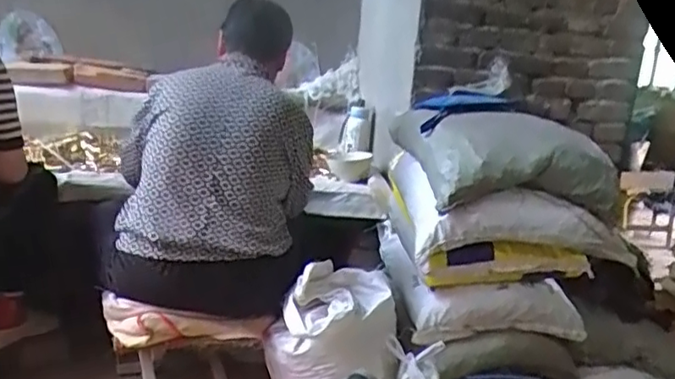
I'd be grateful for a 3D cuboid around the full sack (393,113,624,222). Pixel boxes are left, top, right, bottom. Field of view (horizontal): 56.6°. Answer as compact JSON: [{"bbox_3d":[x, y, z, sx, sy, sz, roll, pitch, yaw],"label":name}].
[{"bbox_3d":[0.418,-0.110,1.670,0.471,0.195,0.510,3,13,-8],"label":"full sack"}]

